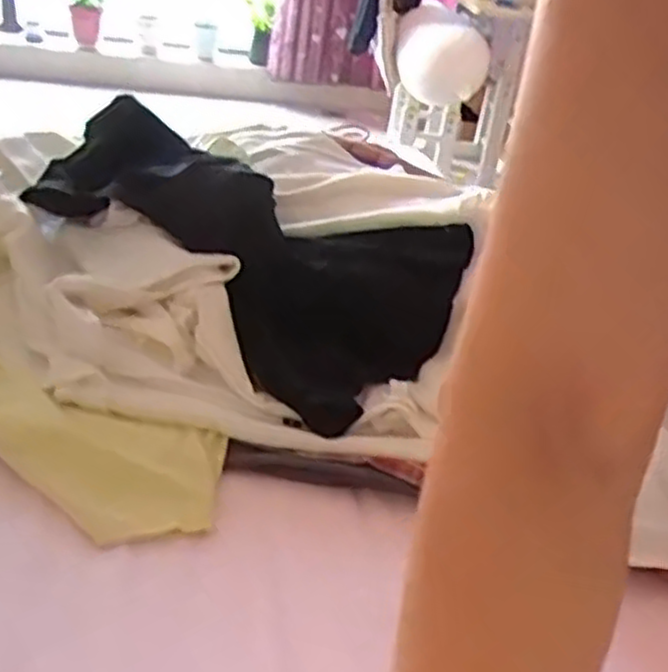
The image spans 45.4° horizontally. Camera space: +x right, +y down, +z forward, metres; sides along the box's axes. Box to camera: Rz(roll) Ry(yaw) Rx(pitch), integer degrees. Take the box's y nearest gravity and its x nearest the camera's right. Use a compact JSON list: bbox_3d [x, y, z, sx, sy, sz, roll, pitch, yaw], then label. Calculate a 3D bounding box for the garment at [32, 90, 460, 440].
[{"bbox_3d":[-0.088,-0.100,0.691,0.400,0.108,0.177,37,40,20],"label":"garment"}]

